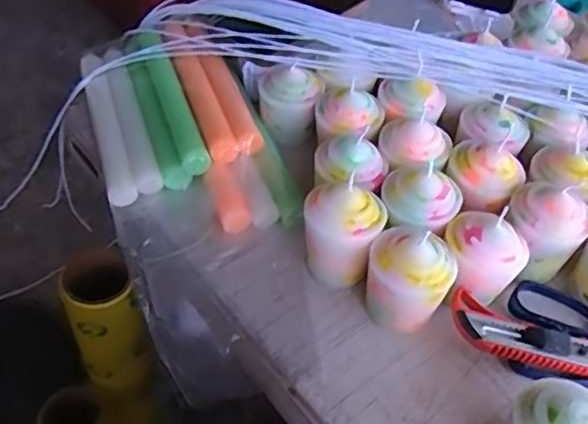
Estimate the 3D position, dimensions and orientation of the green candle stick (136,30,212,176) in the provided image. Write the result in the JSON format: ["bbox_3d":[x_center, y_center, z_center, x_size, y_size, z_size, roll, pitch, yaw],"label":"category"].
[{"bbox_3d":[-0.108,-0.103,0.532,0.024,0.025,0.175,-14,51,-16],"label":"green candle stick"}]

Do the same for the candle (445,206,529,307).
[{"bbox_3d":[0.133,0.033,0.432,0.055,0.067,0.050,0,48,-4],"label":"candle"}]

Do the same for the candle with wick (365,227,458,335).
[{"bbox_3d":[0.078,0.045,0.419,0.057,0.071,0.053,26,52,18],"label":"candle with wick"}]

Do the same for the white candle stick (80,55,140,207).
[{"bbox_3d":[-0.166,-0.077,0.538,0.022,0.026,0.184,-14,51,-16],"label":"white candle stick"}]

